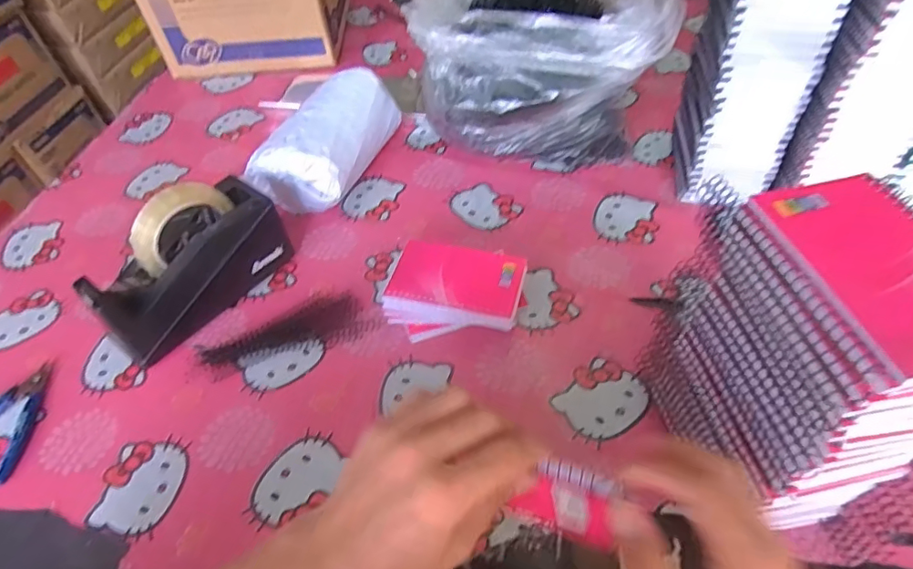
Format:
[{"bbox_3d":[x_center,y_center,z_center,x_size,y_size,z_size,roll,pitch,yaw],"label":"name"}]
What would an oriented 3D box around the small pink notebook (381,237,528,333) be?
[{"bbox_3d":[0.001,-0.002,0.546,0.128,0.018,0.084,9,52,12],"label":"small pink notebook"}]

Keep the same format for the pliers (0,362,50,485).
[{"bbox_3d":[-0.426,0.124,0.511,0.077,0.014,0.113,4,50,8],"label":"pliers"}]

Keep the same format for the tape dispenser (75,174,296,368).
[{"bbox_3d":[-0.277,-0.026,0.560,0.073,0.124,0.196,30,57,26],"label":"tape dispenser"}]

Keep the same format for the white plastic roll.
[{"bbox_3d":[-0.161,-0.180,0.693,0.116,0.109,0.189,16,52,17],"label":"white plastic roll"}]

